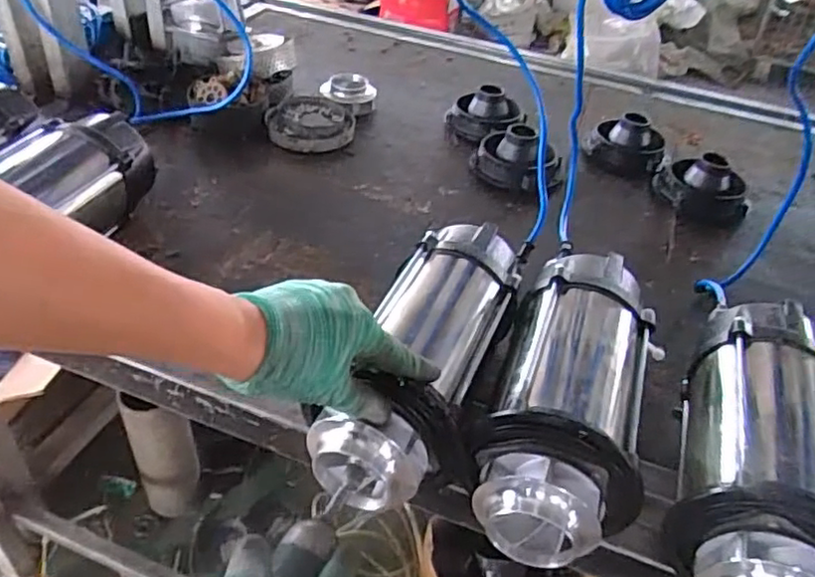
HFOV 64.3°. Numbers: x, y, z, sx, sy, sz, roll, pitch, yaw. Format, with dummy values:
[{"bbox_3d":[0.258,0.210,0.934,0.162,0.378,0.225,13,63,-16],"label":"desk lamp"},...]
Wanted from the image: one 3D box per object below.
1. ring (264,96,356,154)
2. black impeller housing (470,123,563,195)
[{"bbox_3d":[-0.158,-0.268,1.055,0.140,0.033,0.126,-4,42,-12],"label":"ring"},{"bbox_3d":[0.167,-0.200,0.987,0.136,0.069,0.113,28,45,23],"label":"black impeller housing"}]

